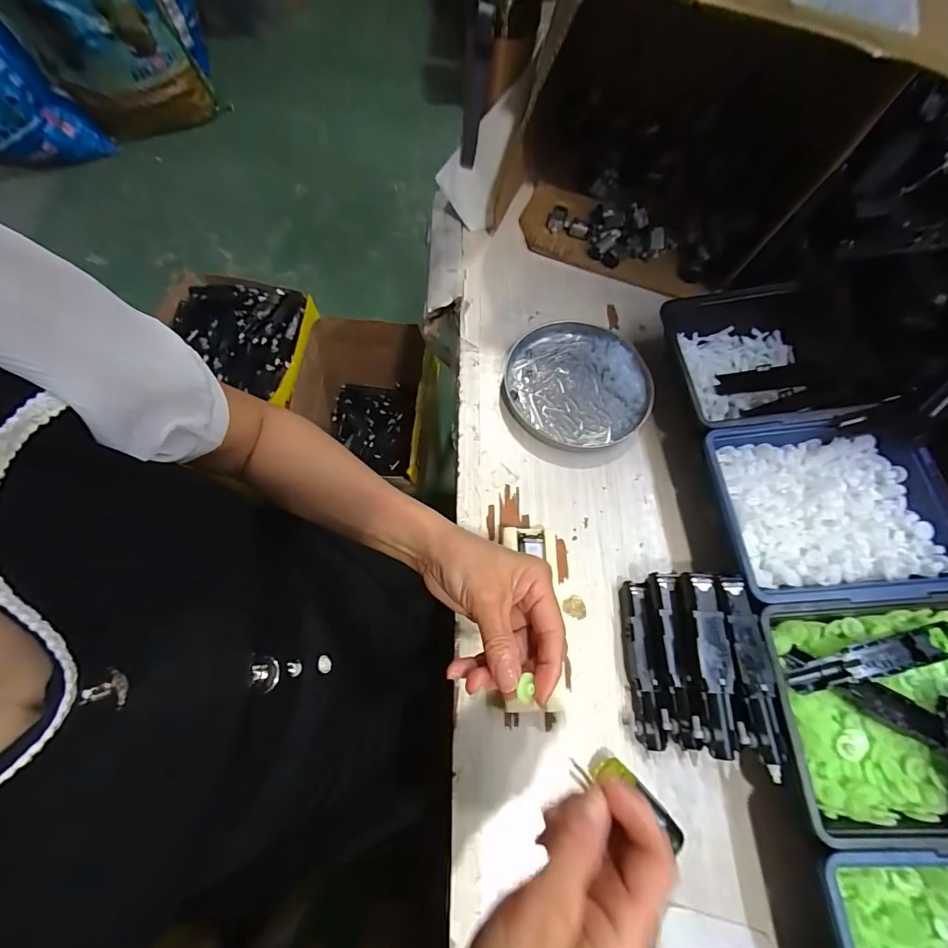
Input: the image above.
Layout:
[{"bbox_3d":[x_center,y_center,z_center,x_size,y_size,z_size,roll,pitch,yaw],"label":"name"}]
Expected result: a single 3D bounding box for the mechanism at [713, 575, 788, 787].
[{"bbox_3d":[0.193,0.138,0.308,0.027,0.013,0.126,1,68,-2],"label":"mechanism"}]

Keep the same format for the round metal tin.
[{"bbox_3d":[0.106,-0.093,0.444,0.140,0.014,0.142,1,68,-2],"label":"round metal tin"}]

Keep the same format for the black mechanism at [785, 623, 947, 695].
[{"bbox_3d":[0.280,0.130,0.304,0.120,0.015,0.022,-14,69,-8],"label":"black mechanism"}]

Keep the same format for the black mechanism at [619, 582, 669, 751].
[{"bbox_3d":[0.131,0.149,0.345,0.021,0.021,0.118,0,68,-2],"label":"black mechanism"}]

